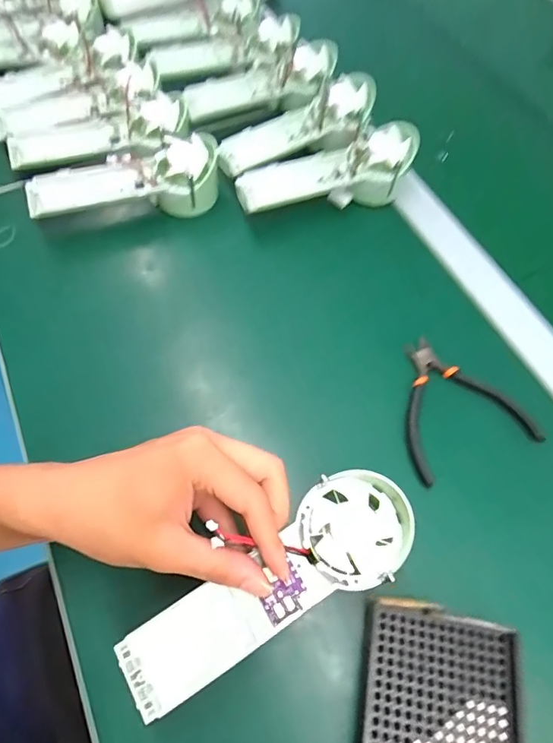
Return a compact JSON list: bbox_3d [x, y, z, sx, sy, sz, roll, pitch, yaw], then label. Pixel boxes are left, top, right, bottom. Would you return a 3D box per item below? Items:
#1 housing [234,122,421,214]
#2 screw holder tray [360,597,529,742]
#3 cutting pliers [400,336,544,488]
[{"bbox_3d":[0.050,-0.190,0.445,0.180,0.052,0.062,-19,65,-10],"label":"housing"},{"bbox_3d":[0.093,0.213,0.257,0.091,0.021,0.137,10,62,4],"label":"screw holder tray"},{"bbox_3d":[0.137,0.022,0.358,0.100,0.011,0.107,-19,64,-11],"label":"cutting pliers"}]

